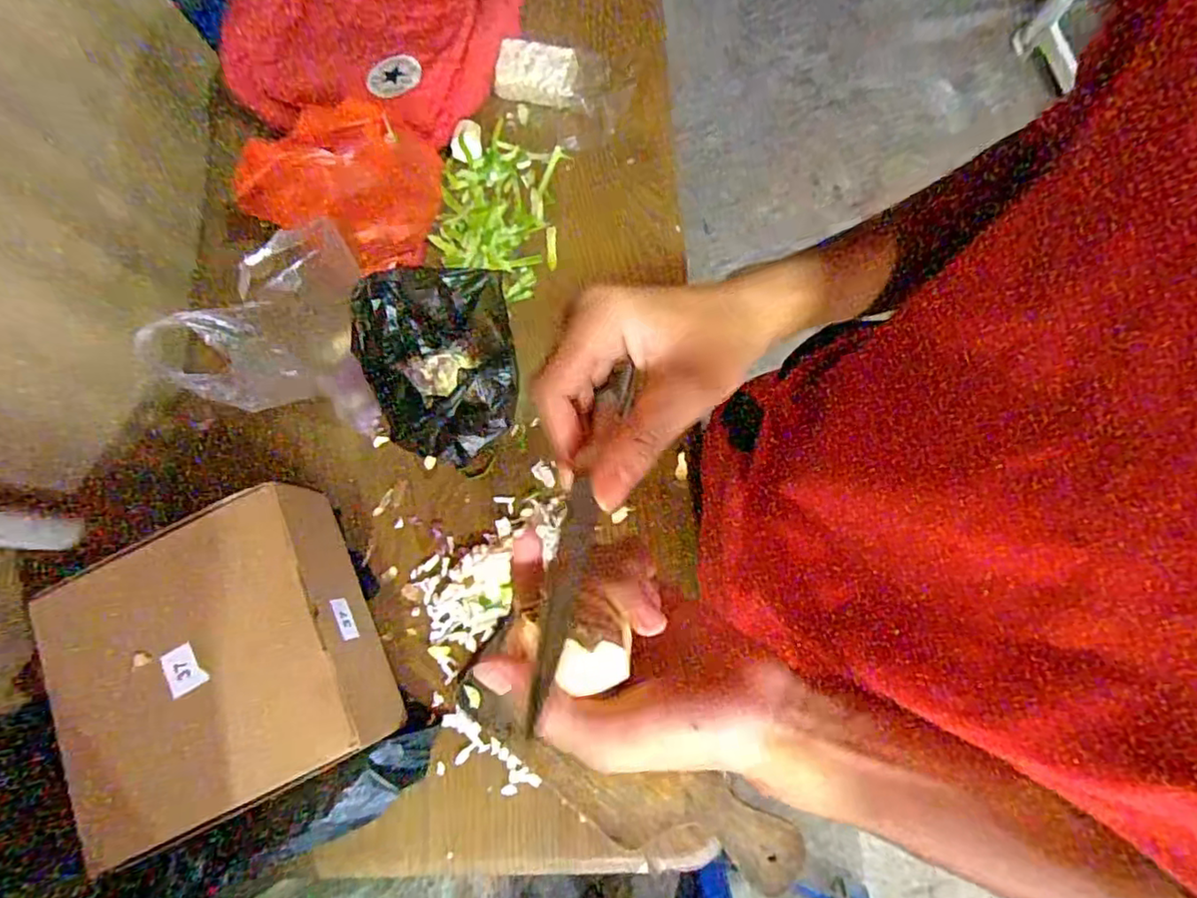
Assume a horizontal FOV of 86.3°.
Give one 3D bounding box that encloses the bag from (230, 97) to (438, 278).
[{"bbox_3d":[-0.265,-0.293,0.704,0.208,0.174,0.105,-44,75,-6],"label":"bag"}]

